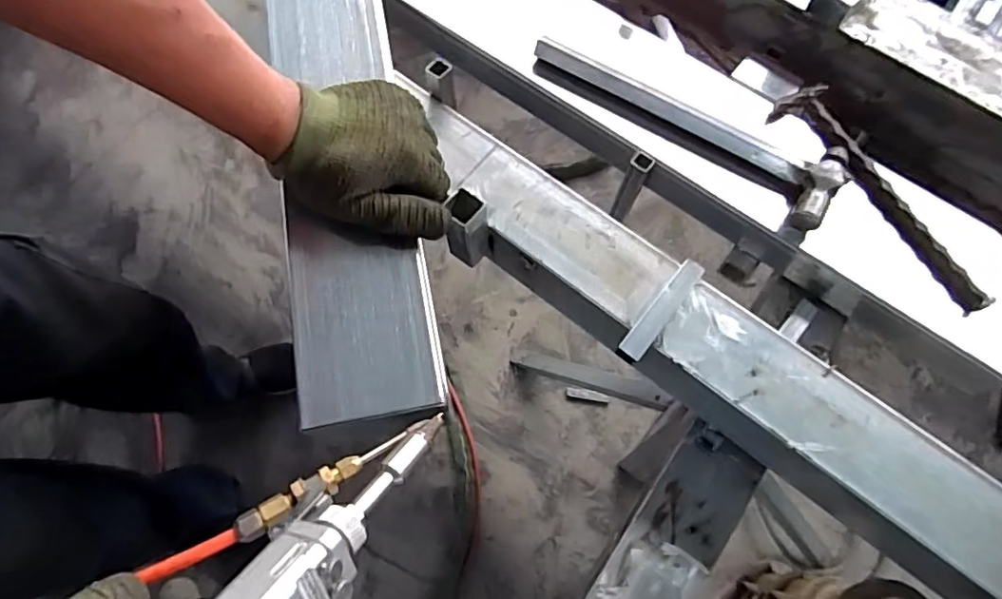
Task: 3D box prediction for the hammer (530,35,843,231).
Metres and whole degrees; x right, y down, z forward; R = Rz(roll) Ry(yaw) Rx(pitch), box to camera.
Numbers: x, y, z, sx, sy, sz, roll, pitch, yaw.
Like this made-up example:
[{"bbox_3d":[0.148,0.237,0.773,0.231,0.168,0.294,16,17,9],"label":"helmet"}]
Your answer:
[{"bbox_3d":[0.194,-0.197,0.616,0.345,0.047,0.092,35,74,13],"label":"hammer"}]

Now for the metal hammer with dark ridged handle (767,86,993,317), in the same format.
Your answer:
[{"bbox_3d":[0.372,-0.101,0.571,0.052,0.021,0.273,-24,71,-7],"label":"metal hammer with dark ridged handle"}]

